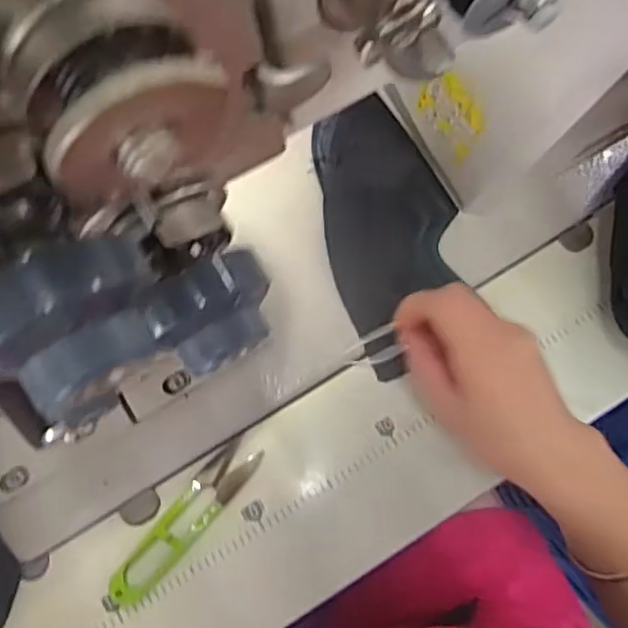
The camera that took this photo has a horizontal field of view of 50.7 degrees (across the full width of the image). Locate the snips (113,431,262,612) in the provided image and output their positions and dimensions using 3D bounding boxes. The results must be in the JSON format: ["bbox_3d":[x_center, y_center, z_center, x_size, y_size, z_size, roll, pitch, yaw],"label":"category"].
[{"bbox_3d":[-0.079,0.129,0.412,0.027,0.008,0.118,38,78,9],"label":"snips"}]

